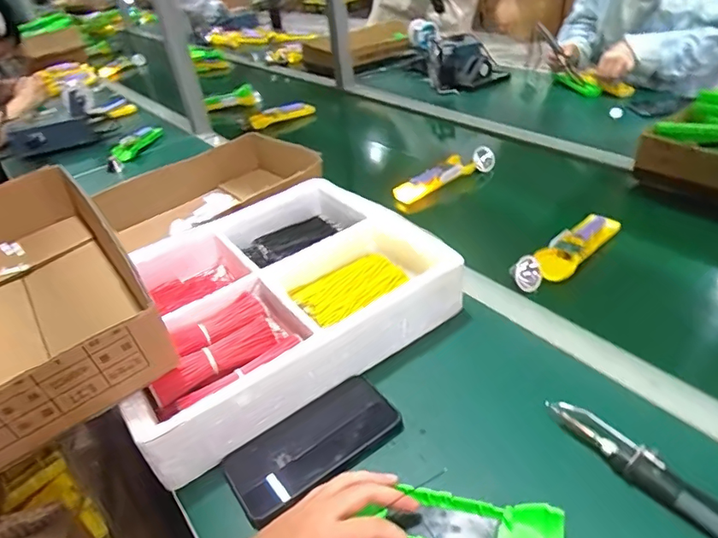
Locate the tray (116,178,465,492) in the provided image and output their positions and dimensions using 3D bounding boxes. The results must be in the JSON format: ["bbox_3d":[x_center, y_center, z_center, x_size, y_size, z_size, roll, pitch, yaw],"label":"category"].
[{"bbox_3d":[-0.114,0.029,0.623,0.376,0.072,0.307,-27,40,-25],"label":"tray"}]

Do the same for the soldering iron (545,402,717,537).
[{"bbox_3d":[0.251,0.176,0.413,0.030,0.019,0.211,-30,42,-28],"label":"soldering iron"}]

